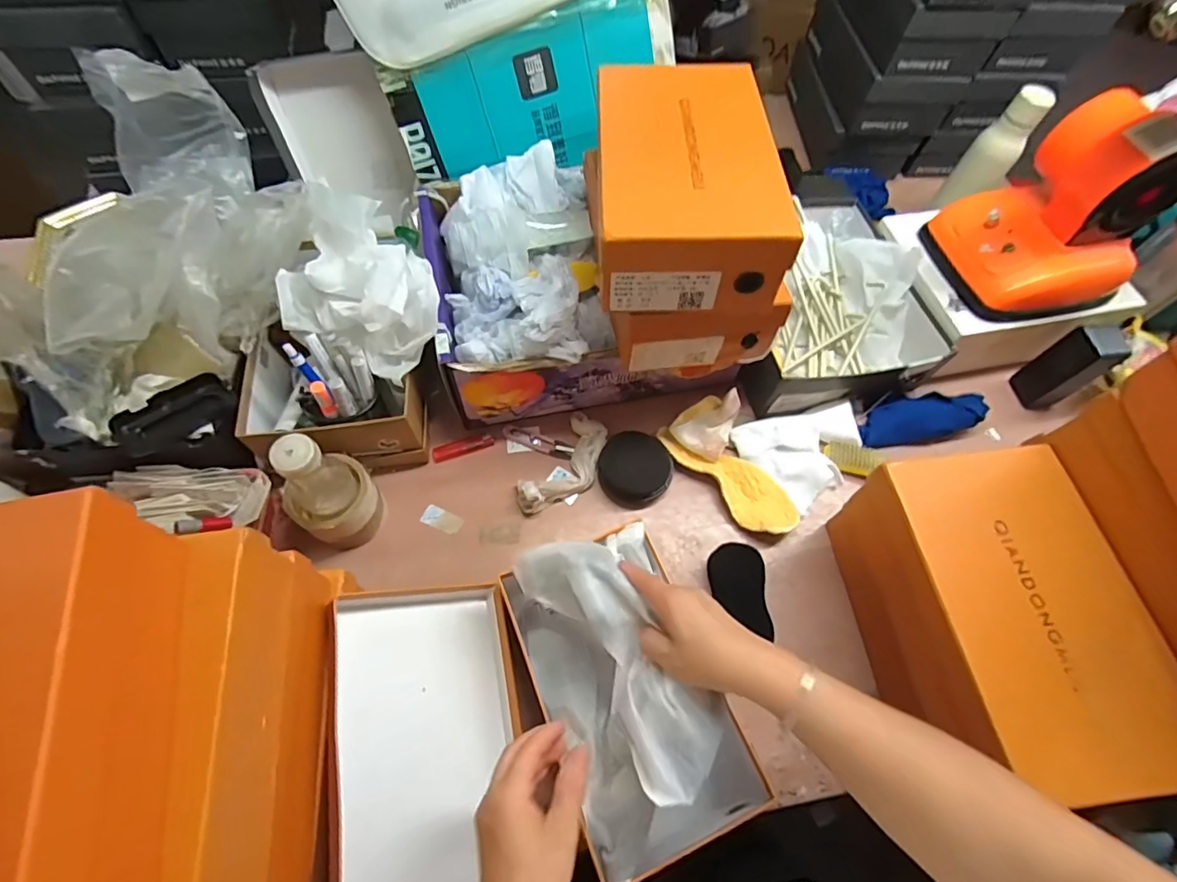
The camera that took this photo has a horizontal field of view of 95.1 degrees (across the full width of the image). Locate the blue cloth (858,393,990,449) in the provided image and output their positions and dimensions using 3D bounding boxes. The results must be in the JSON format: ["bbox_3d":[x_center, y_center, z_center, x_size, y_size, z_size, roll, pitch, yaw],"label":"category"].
[{"bbox_3d":[0.454,-0.030,0.746,0.163,0.038,0.057,-12,63,6],"label":"blue cloth"}]

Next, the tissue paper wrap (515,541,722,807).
[{"bbox_3d":[0.026,0.180,0.467,0.078,0.060,0.230,-28,57,-16],"label":"tissue paper wrap"}]

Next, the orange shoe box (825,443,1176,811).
[{"bbox_3d":[0.383,0.174,0.530,0.165,0.176,0.272,-4,63,-5],"label":"orange shoe box"}]

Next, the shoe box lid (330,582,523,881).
[{"bbox_3d":[-0.144,0.283,0.499,0.178,0.033,0.292,14,53,-44],"label":"shoe box lid"}]

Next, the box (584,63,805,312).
[{"bbox_3d":[0.091,-0.269,0.545,0.167,0.084,0.279,-2,63,-4],"label":"box"}]

